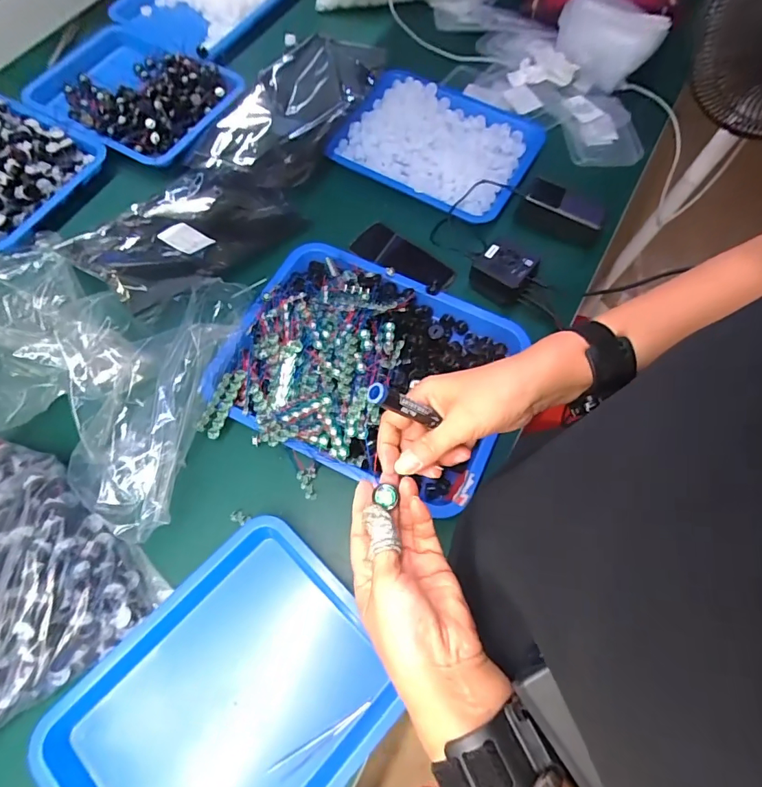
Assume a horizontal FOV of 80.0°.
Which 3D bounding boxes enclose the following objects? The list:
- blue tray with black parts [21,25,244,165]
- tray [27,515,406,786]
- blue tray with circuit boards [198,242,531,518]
[{"bbox_3d":[-0.435,-0.543,0.804,0.320,0.045,0.253,27,70,9],"label":"blue tray with black parts"},{"bbox_3d":[-0.160,0.335,0.490,0.264,0.063,0.333,41,72,14],"label":"tray"},{"bbox_3d":[-0.015,-0.051,0.596,0.374,0.078,0.312,19,69,6],"label":"blue tray with circuit boards"}]

